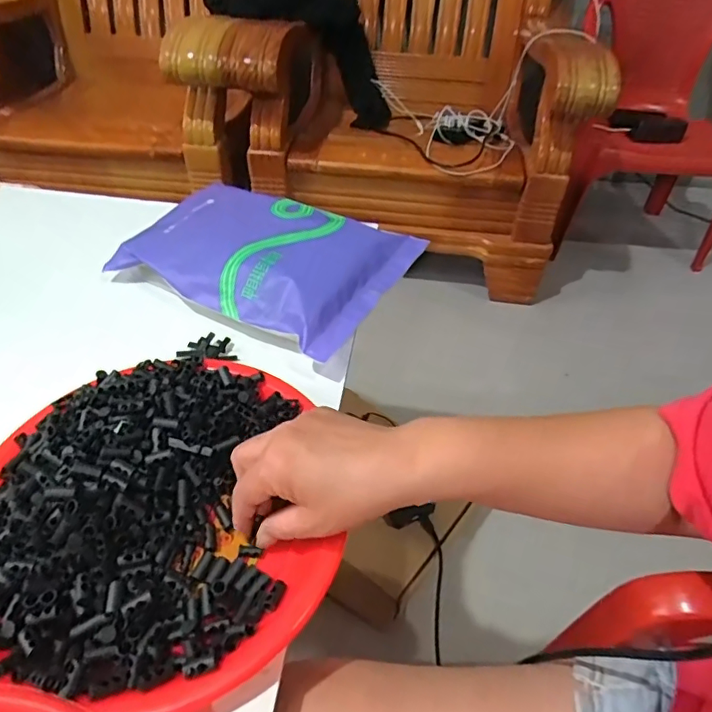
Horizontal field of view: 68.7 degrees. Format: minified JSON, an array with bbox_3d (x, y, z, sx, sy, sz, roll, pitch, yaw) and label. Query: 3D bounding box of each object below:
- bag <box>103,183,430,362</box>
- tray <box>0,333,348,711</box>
[{"bbox_3d":[-0.098,-0.110,0.560,0.289,0.049,0.193,22,49,19],"label":"bag"},{"bbox_3d":[-0.148,0.090,0.362,0.231,0.047,0.275,-18,49,-19],"label":"tray"}]

